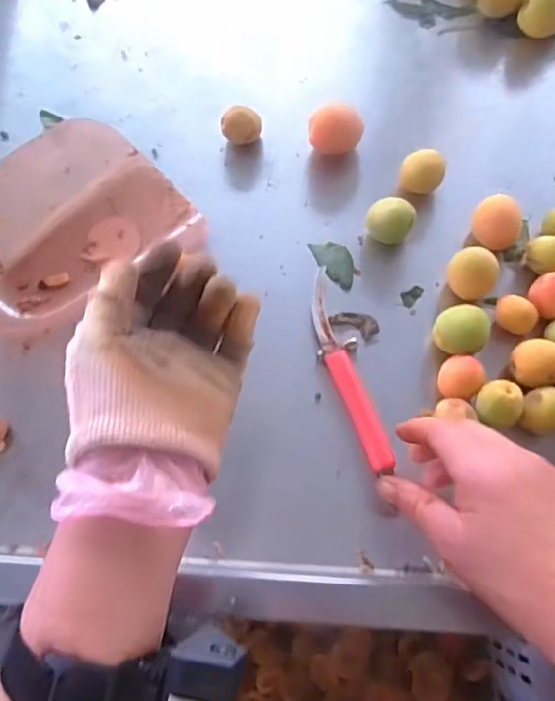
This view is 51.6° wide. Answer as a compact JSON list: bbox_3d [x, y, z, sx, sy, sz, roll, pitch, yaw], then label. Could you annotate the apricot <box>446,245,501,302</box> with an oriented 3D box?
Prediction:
[{"bbox_3d":[0.155,-0.060,0.459,0.037,0.033,0.032,30,76,11],"label":"apricot"}]

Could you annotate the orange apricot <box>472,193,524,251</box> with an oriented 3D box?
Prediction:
[{"bbox_3d":[0.181,-0.103,0.476,0.039,0.036,0.034,30,76,11],"label":"orange apricot"}]

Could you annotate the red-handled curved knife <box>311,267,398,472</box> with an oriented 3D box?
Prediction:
[{"bbox_3d":[0.052,0.012,0.442,0.029,0.012,0.169,-17,69,-4],"label":"red-handled curved knife"}]

